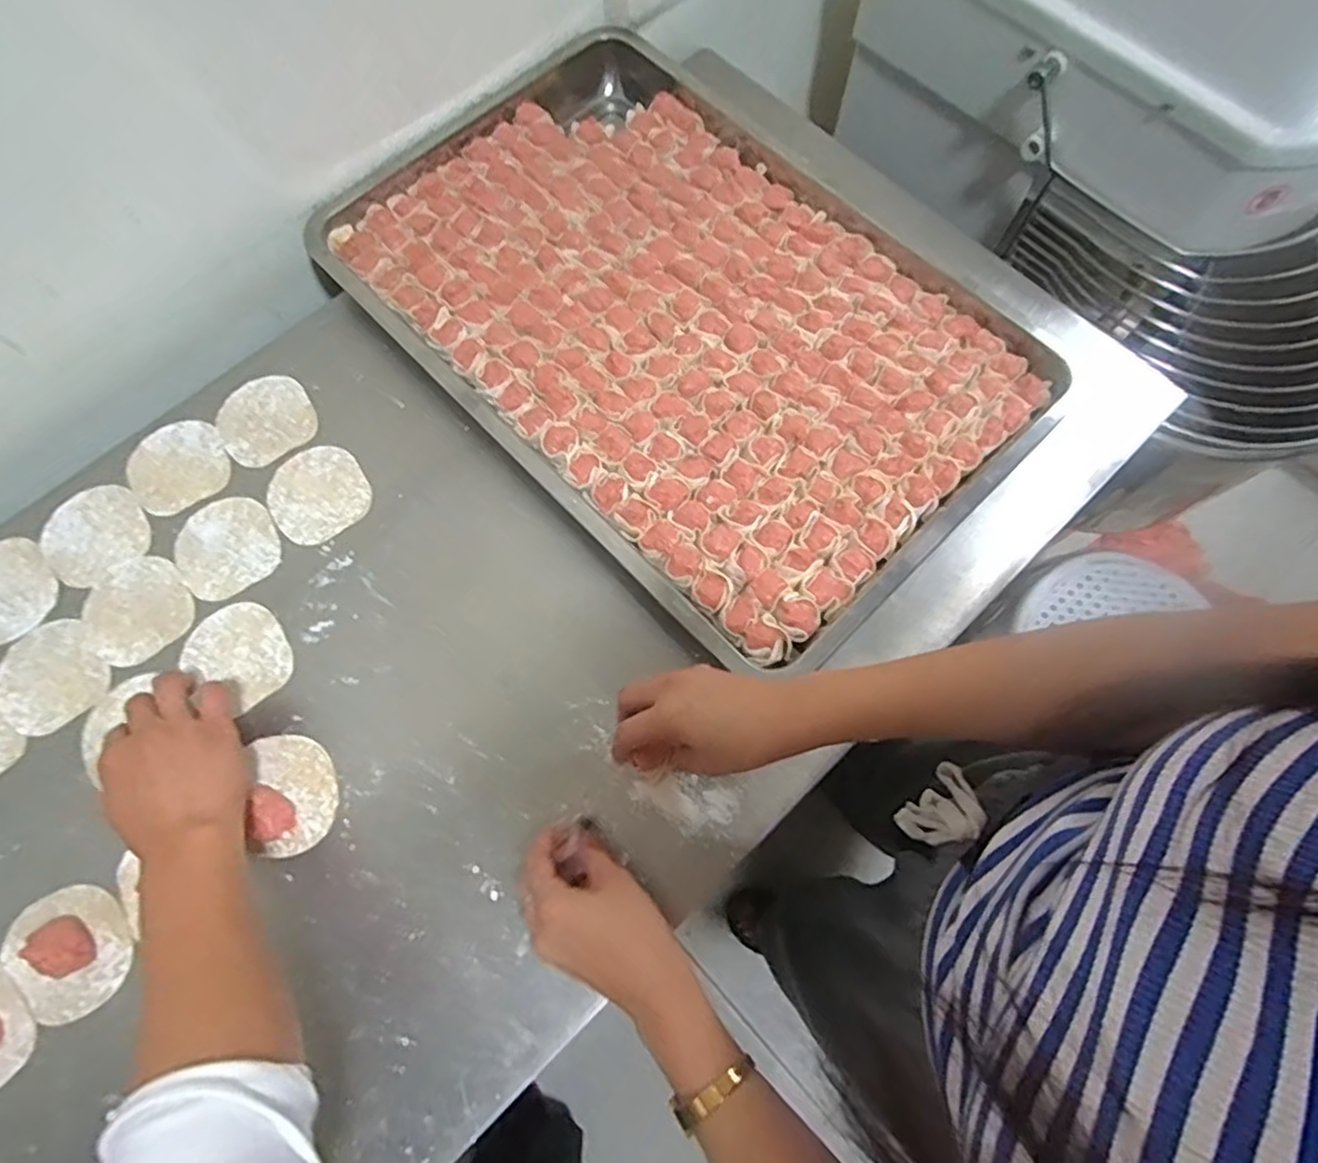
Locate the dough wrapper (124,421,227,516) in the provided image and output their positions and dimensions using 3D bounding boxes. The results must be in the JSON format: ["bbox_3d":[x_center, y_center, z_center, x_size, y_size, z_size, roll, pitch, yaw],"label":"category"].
[{"bbox_3d":[-0.416,-0.099,0.597,0.081,0.004,0.085,0,71,-1],"label":"dough wrapper"}]

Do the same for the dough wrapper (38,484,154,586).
[{"bbox_3d":[-0.470,-0.042,0.577,0.077,0.004,0.087,-40,73,-15],"label":"dough wrapper"}]

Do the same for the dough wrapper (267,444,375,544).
[{"bbox_3d":[-0.289,-0.076,0.586,0.080,0.004,0.085,0,71,1],"label":"dough wrapper"}]

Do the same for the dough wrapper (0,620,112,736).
[{"bbox_3d":[-0.474,0.073,0.537,0.075,0.004,0.084,-36,75,-13],"label":"dough wrapper"}]

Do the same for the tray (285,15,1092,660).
[{"bbox_3d":[0.011,-0.234,0.619,0.392,0.054,0.598,-42,76,-13],"label":"tray"}]

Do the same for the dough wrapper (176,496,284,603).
[{"bbox_3d":[-0.357,-0.030,0.571,0.079,0.004,0.084,0,71,-1],"label":"dough wrapper"}]

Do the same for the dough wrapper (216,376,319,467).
[{"bbox_3d":[-0.347,-0.144,0.611,0.080,0.004,0.083,0,71,1],"label":"dough wrapper"}]

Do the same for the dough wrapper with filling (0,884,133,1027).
[{"bbox_3d":[-0.406,0.252,0.470,0.083,0.022,0.071,43,75,12],"label":"dough wrapper with filling"}]

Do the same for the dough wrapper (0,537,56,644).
[{"bbox_3d":[-0.529,0.006,0.557,0.074,0.004,0.085,-41,76,-14],"label":"dough wrapper"}]

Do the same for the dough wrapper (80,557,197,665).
[{"bbox_3d":[-0.420,0.023,0.556,0.080,0.004,0.081,0,71,-1],"label":"dough wrapper"}]

